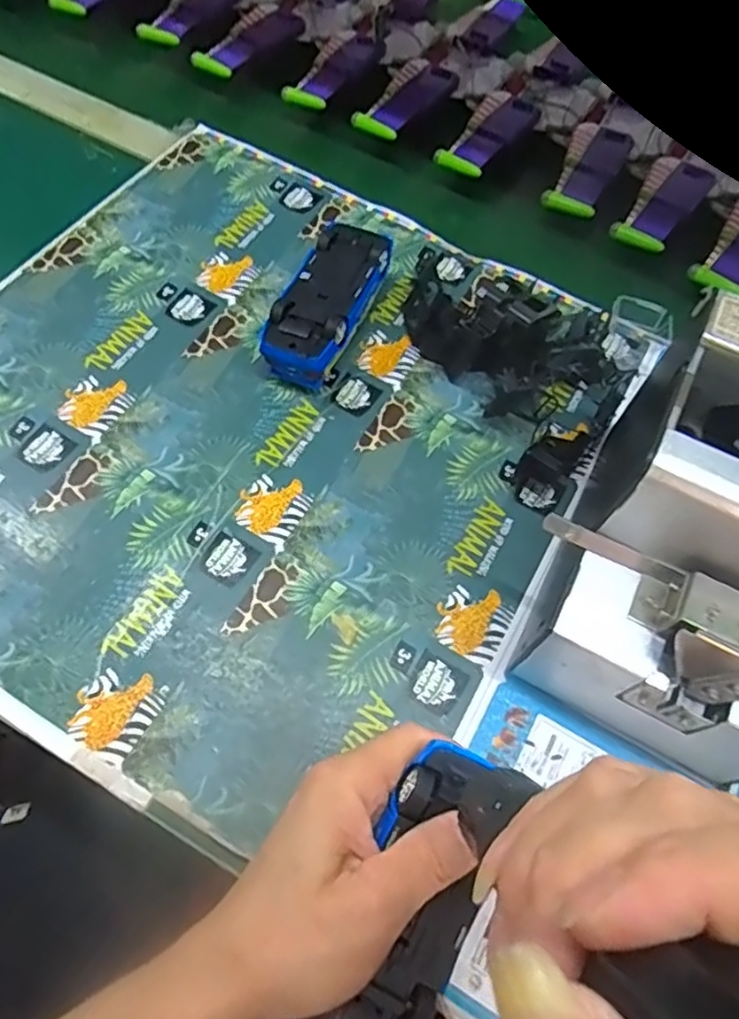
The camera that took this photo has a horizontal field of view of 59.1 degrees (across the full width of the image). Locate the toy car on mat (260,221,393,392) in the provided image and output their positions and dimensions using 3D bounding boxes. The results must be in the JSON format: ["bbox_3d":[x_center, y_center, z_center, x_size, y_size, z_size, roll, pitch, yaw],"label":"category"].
[{"bbox_3d":[-0.029,-0.141,0.456,0.054,0.044,0.128,22,63,6],"label":"toy car on mat"}]

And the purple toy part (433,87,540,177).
[{"bbox_3d":[0.103,-0.329,0.565,0.046,0.013,0.127,33,63,12],"label":"purple toy part"}]

